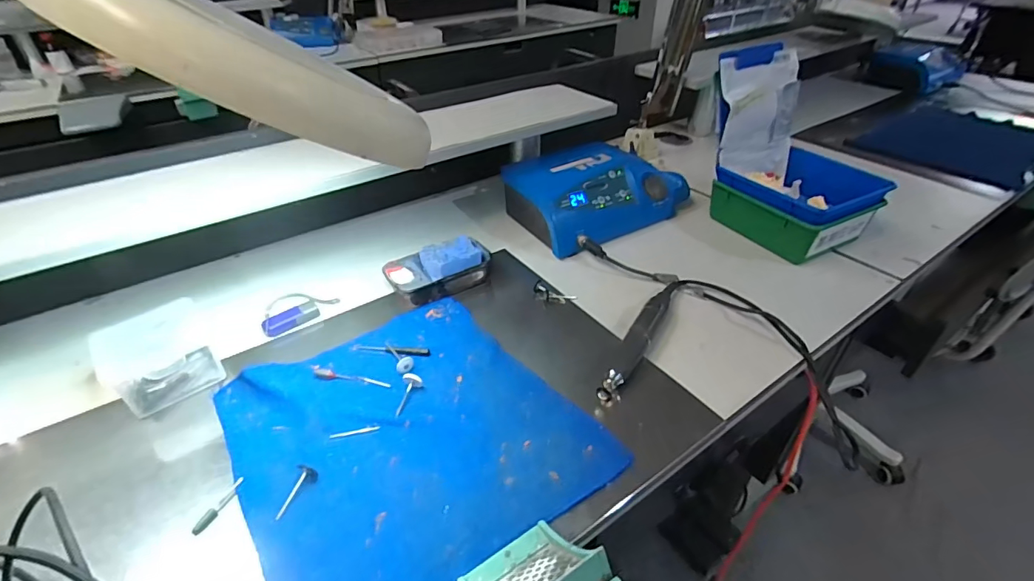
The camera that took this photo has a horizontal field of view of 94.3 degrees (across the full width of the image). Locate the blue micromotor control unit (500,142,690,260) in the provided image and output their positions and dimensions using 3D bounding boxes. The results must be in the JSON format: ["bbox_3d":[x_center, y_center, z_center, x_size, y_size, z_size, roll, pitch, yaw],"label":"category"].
[{"bbox_3d":[0.122,-0.157,0.756,0.268,0.087,0.182,-22,43,-27],"label":"blue micromotor control unit"}]

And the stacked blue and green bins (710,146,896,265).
[{"bbox_3d":[0.422,-0.132,0.725,0.185,0.094,0.175,-19,41,-23],"label":"stacked blue and green bins"}]

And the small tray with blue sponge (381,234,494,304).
[{"bbox_3d":[-0.100,-0.026,0.617,0.131,0.044,0.080,-20,42,-25],"label":"small tray with blue sponge"}]

